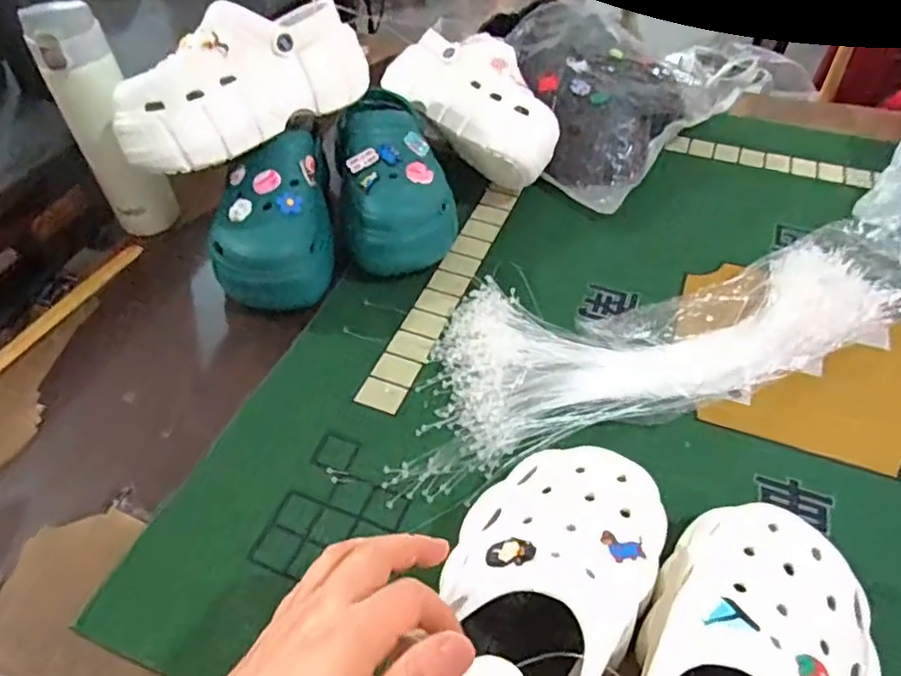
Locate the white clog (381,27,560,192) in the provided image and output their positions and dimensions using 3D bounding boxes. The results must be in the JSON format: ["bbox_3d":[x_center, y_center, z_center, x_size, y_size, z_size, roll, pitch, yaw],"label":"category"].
[{"bbox_3d":[0.021,-0.270,0.726,0.118,0.098,0.230,-23,52,-22],"label":"white clog"}]

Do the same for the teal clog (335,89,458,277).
[{"bbox_3d":[-0.060,-0.173,0.663,0.115,0.088,0.220,-6,48,-8],"label":"teal clog"}]

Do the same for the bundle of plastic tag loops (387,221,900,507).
[{"bbox_3d":[0.206,-0.014,0.574,0.557,0.031,0.165,-13,49,-14],"label":"bundle of plastic tag loops"}]

